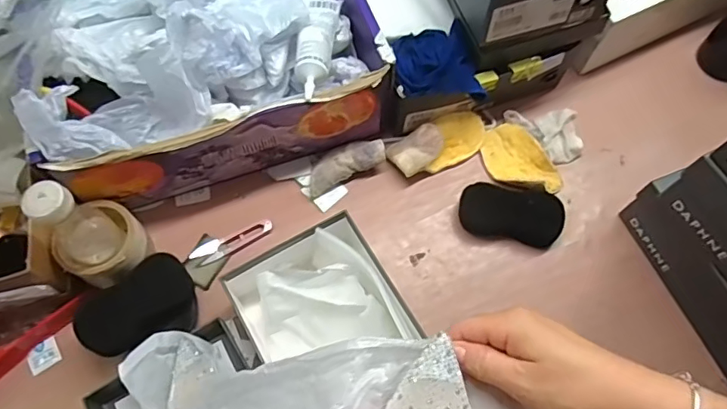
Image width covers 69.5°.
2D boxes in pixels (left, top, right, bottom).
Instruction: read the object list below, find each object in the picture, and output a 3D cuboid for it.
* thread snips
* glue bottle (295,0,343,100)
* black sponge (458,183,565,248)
[{"bbox_3d":[-0.163,0.048,0.657,0.104,0.008,0.027,-24,69,-11],"label":"thread snips"},{"bbox_3d":[-0.053,-0.191,0.622,0.044,0.041,0.161,2,67,0],"label":"glue bottle"},{"bbox_3d":[0.186,0.009,0.661,0.125,0.031,0.063,12,67,4],"label":"black sponge"}]

